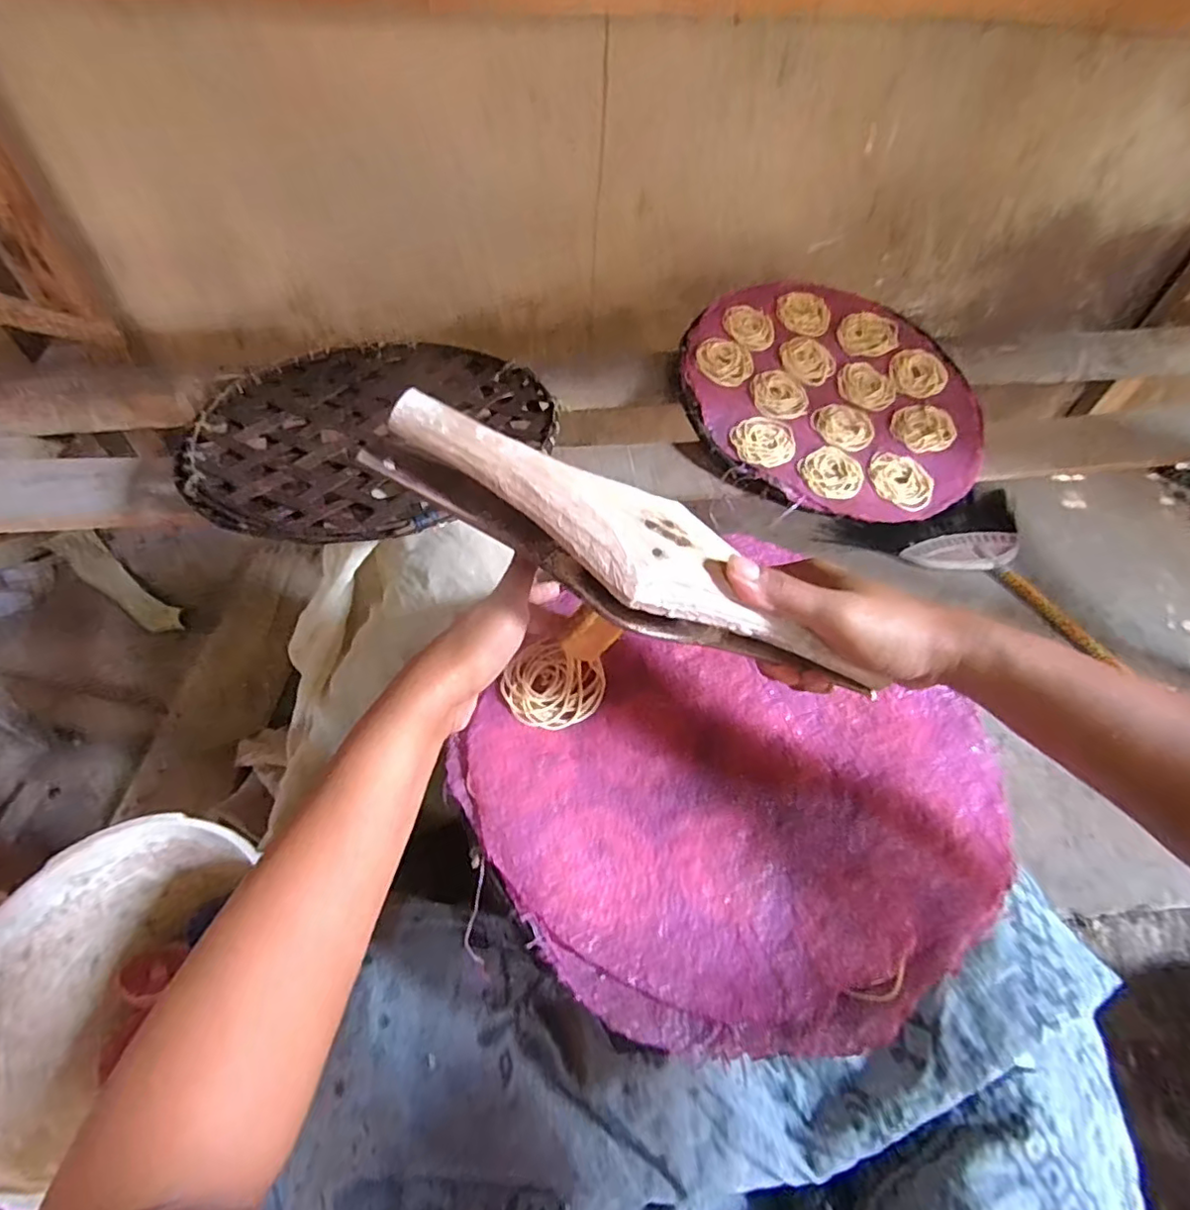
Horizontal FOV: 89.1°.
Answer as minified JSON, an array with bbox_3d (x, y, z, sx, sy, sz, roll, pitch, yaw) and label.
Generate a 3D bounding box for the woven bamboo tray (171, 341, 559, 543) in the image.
[{"bbox_3d":[-0.214,-0.178,0.586,0.345,0.040,0.341,30,57,19],"label":"woven bamboo tray"}]

